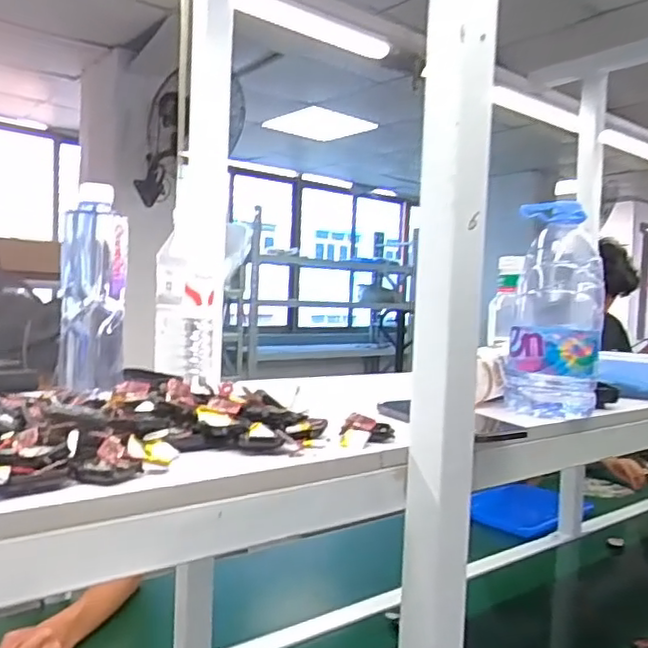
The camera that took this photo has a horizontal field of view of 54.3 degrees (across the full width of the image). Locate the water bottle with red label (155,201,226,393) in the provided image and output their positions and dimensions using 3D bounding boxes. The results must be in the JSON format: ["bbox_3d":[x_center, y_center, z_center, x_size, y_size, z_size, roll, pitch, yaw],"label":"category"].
[{"bbox_3d":[-0.167,-0.036,0.769,0.080,0.201,0.065,2,3,-15],"label":"water bottle with red label"}]

